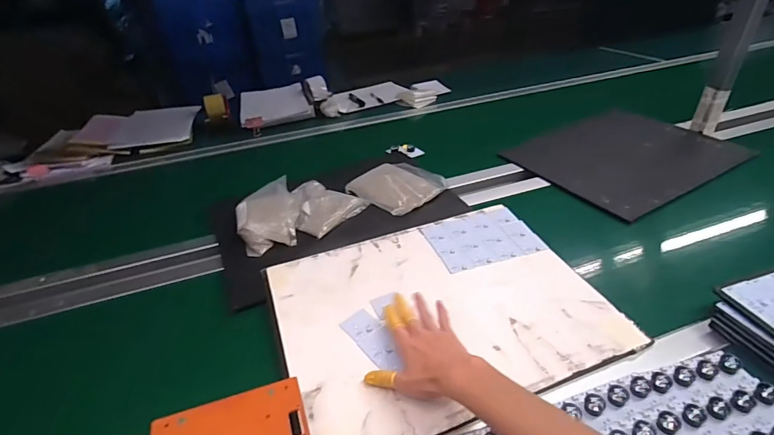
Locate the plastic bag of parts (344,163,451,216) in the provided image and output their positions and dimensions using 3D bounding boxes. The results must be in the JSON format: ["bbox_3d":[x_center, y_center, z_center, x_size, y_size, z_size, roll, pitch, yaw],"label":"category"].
[{"bbox_3d":[0.023,-0.071,0.908,0.164,0.027,0.163,27,45,35],"label":"plastic bag of parts"}]

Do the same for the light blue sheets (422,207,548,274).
[{"bbox_3d":[0.173,0.036,0.764,0.187,0.011,0.140,-12,36,-14],"label":"light blue sheets"}]

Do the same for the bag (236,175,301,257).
[{"bbox_3d":[-0.239,-0.005,0.825,0.118,0.051,0.175,-10,36,-9],"label":"bag"}]

